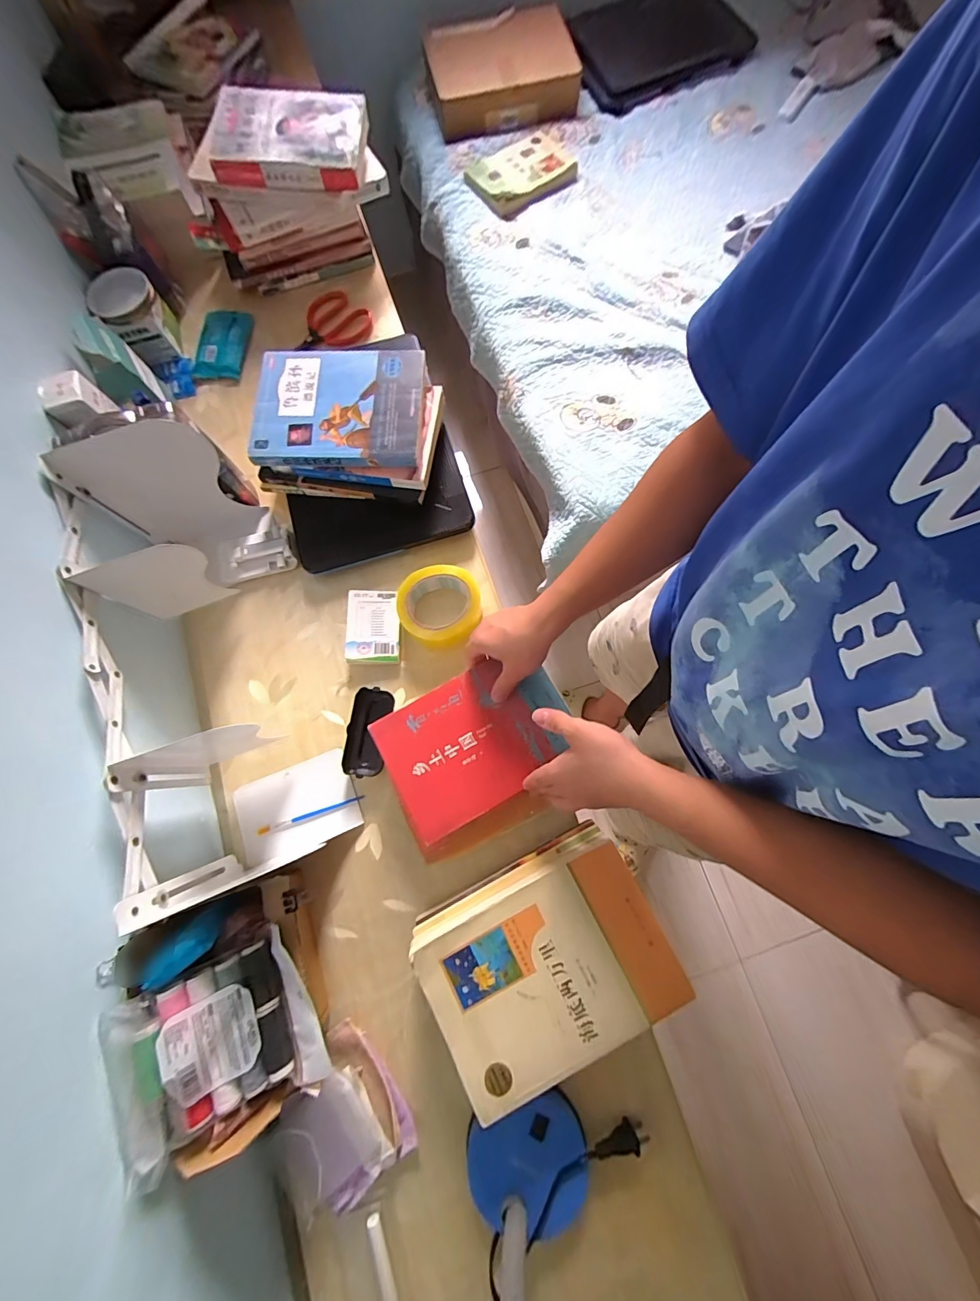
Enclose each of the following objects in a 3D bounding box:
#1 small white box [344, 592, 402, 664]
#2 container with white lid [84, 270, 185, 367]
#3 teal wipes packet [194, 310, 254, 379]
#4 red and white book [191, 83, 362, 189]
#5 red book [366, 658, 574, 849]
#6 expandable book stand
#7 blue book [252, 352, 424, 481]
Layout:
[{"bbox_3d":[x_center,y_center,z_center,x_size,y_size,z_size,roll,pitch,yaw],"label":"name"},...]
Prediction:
[{"bbox_3d":[-0.160,-0.034,0.594,0.074,0.017,0.101,0,77,2],"label":"small white box"},{"bbox_3d":[-0.563,-0.530,0.691,0.100,0.092,0.084,-40,79,-7],"label":"container with white lid"},{"bbox_3d":[-0.450,-0.513,0.717,0.084,0.021,0.119,0,77,2],"label":"teal wipes packet"},{"bbox_3d":[-0.316,-0.761,0.643,0.256,0.044,0.145,4,77,3],"label":"red and white book"},{"bbox_3d":[-0.017,0.102,0.500,0.212,0.012,0.149,-29,78,-5],"label":"red book"},{"bbox_3d":[-0.321,0.006,0.514,0.178,0.195,0.493,-23,77,-4],"label":"expandable book stand"},{"bbox_3d":[-0.204,-0.328,0.584,0.222,0.029,0.173,3,77,2],"label":"blue book"}]

